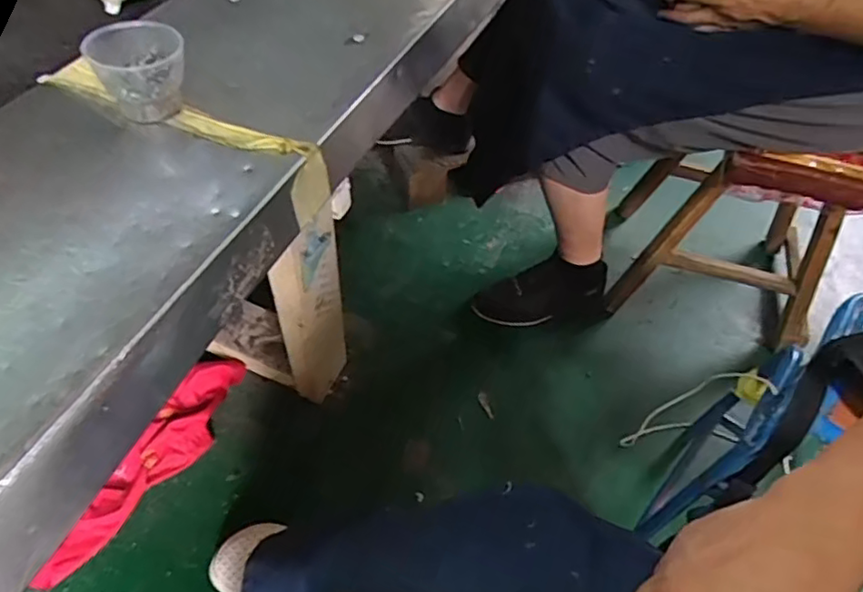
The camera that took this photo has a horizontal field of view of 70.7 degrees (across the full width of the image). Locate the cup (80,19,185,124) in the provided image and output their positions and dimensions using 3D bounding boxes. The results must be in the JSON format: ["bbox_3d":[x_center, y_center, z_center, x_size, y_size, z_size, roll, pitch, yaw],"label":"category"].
[{"bbox_3d":[-0.207,-0.161,0.437,0.061,0.049,0.054,-21,58,-19],"label":"cup"}]

